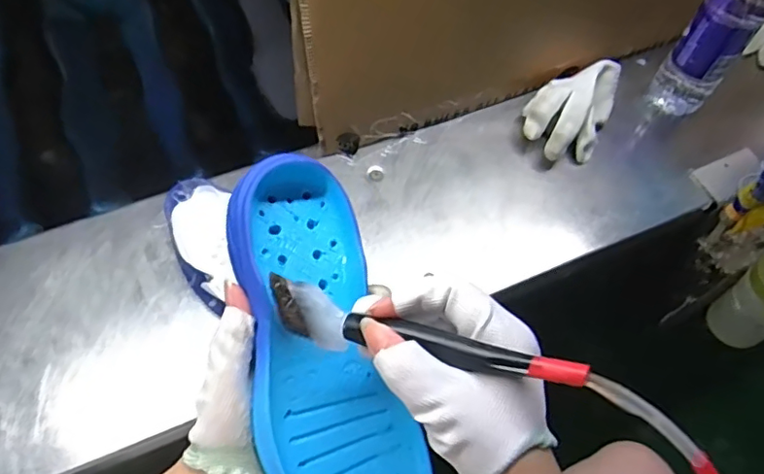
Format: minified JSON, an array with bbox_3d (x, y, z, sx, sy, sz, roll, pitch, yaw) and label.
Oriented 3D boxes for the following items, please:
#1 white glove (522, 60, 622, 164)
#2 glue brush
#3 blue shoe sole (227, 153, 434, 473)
[{"bbox_3d":[0.208,-0.141,0.626,0.086,0.065,0.126,27,63,9],"label":"white glove"},{"bbox_3d":[0.015,0.051,0.282,0.165,0.028,0.021,10,57,24],"label":"glue brush"},{"bbox_3d":[-0.034,0.069,0.327,0.082,0.033,0.228,-14,81,-10],"label":"blue shoe sole"}]

